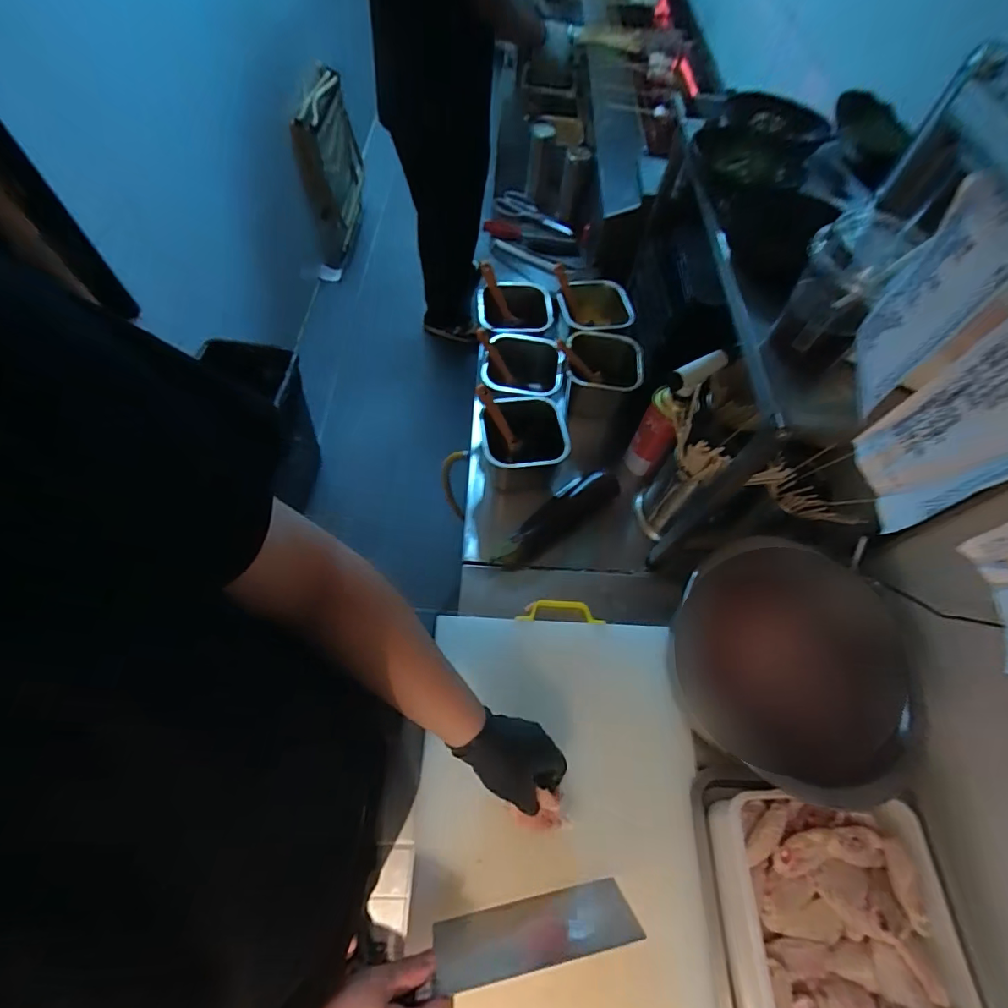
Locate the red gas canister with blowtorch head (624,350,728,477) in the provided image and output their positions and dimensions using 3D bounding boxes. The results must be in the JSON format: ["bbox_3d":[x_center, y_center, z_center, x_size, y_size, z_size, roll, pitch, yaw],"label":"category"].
[{"bbox_3d":[0.261,-0.143,0.758,0.061,0.227,0.086,37,66,16],"label":"red gas canister with blowtorch head"}]

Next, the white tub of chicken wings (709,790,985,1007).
[{"bbox_3d":[0.350,0.482,0.489,0.218,0.079,0.300,3,61,-1],"label":"white tub of chicken wings"}]

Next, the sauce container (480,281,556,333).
[{"bbox_3d":[0.019,-0.355,0.902,0.140,0.078,0.145,14,62,5],"label":"sauce container"}]

